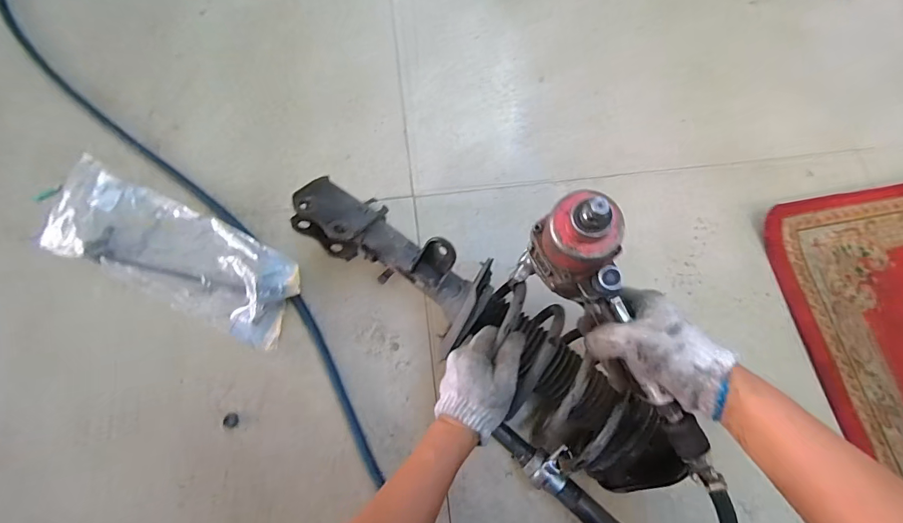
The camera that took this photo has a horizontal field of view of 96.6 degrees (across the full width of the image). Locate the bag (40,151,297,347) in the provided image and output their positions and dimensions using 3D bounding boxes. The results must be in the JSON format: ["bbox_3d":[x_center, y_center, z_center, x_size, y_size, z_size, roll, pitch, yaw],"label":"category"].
[{"bbox_3d":[-0.436,-0.018,0.617,0.425,0.049,0.153,22,74,6],"label":"bag"}]

